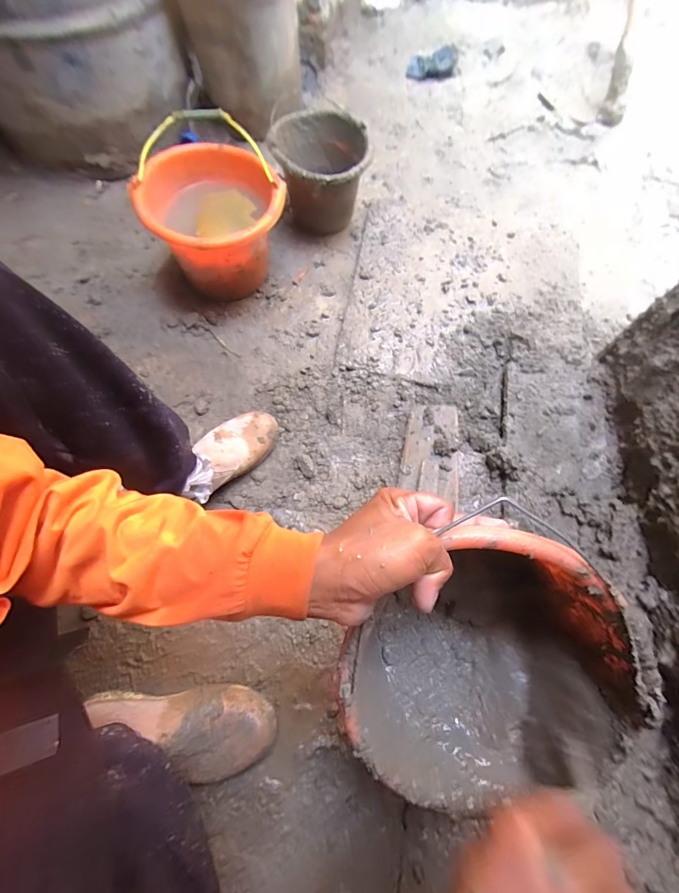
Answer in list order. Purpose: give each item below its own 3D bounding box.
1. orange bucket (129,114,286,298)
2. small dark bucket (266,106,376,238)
[{"bbox_3d":[-0.260,-0.476,0.765,0.262,0.239,0.296,-23,70,-10],"label":"orange bucket"},{"bbox_3d":[-0.043,-0.648,0.897,0.218,0.207,0.252,-15,68,-7],"label":"small dark bucket"}]

